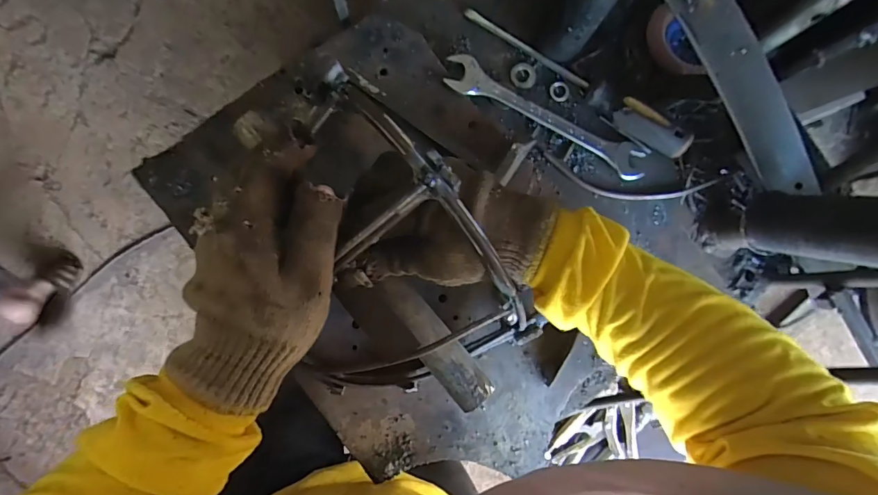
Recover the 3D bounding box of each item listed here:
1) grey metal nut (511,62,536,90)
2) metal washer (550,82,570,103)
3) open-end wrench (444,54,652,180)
[{"bbox_3d":[0.084,-0.170,0.423,0.024,0.004,0.026,8,88,-2],"label":"grey metal nut"},{"bbox_3d":[0.120,-0.154,0.424,0.020,0.004,0.018,43,87,-1],"label":"metal washer"},{"bbox_3d":[0.106,-0.124,0.411,0.209,0.008,0.036,25,85,-6],"label":"open-end wrench"}]

